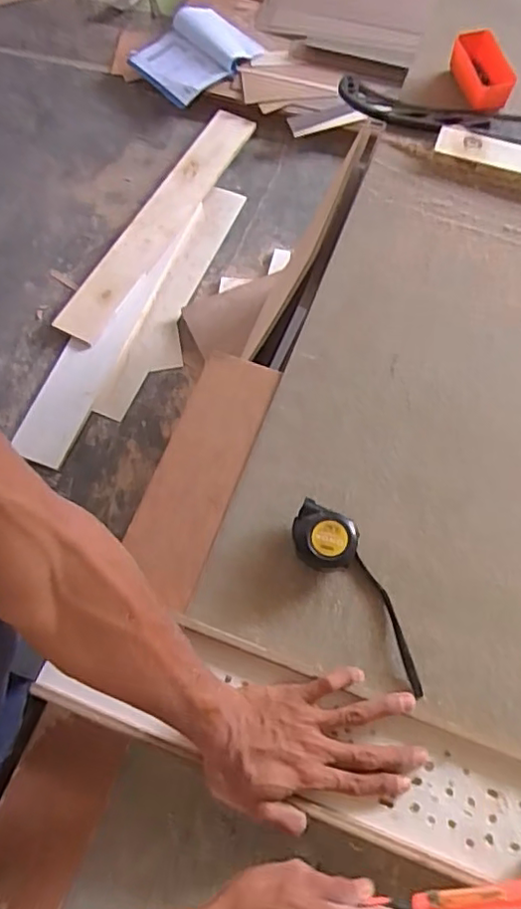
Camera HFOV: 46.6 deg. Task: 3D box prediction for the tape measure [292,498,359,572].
[{"bbox_3d":[0.064,0.086,0.609,0.065,0.044,0.054,22,71,10],"label":"tape measure"}]

